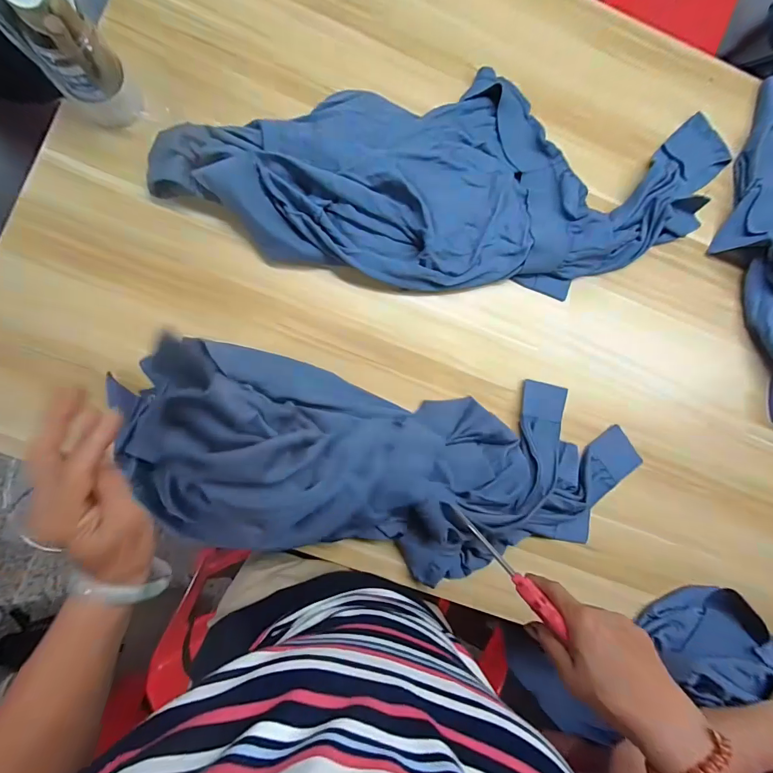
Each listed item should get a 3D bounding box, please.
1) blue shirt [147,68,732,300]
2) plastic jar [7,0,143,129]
[{"bbox_3d":[0.110,-0.301,0.578,0.837,0.083,0.294,1,88,-7],"label":"blue shirt"},{"bbox_3d":[-0.382,-0.409,0.467,0.086,0.175,0.076,-37,93,-7],"label":"plastic jar"}]

